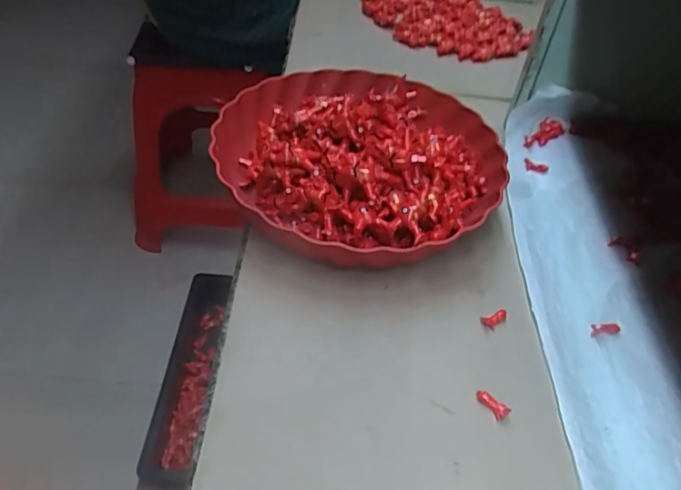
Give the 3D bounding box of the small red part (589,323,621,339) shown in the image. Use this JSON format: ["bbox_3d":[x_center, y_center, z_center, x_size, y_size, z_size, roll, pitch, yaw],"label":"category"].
[{"bbox_3d":[0.184,0.059,0.399,0.023,0.004,0.010,-4,46,-11],"label":"small red part"}]

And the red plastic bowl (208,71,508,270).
[{"bbox_3d":[0.015,-0.083,0.489,0.237,0.085,0.238,32,55,28],"label":"red plastic bowl"}]

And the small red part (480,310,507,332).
[{"bbox_3d":[0.113,0.055,0.419,0.022,0.004,0.011,-15,49,-20],"label":"small red part"}]

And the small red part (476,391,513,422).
[{"bbox_3d":[0.098,0.101,0.367,0.010,0.006,0.022,-32,56,-32],"label":"small red part"}]

